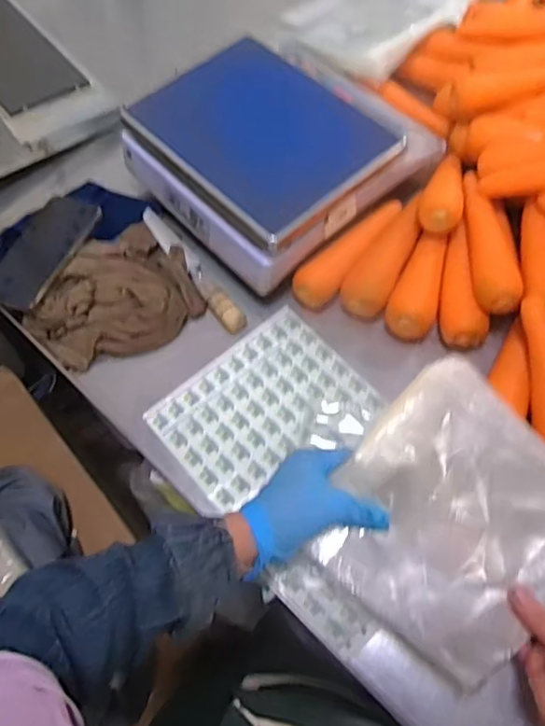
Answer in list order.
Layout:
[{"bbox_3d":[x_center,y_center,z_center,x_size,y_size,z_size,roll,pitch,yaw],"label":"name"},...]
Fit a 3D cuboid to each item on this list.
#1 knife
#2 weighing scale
[{"bbox_3d":[-0.099,-0.116,0.698,0.029,0.021,0.207,-33,67,-14],"label":"knife"},{"bbox_3d":[0.015,-0.272,0.716,0.314,0.094,0.273,-37,68,-15],"label":"weighing scale"}]

